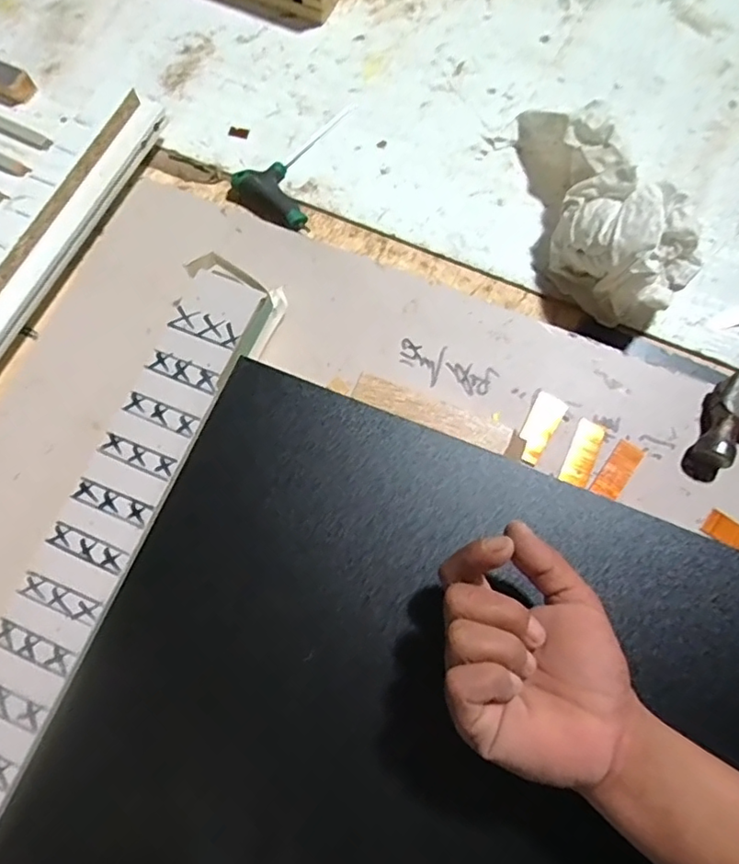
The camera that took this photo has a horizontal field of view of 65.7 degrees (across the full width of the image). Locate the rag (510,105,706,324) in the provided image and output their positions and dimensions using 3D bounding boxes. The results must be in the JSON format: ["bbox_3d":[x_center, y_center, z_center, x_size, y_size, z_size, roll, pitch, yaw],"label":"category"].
[{"bbox_3d":[0.169,-0.177,0.436,0.086,0.069,0.202,-25,76,-7],"label":"rag"}]

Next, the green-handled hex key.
[{"bbox_3d":[-0.055,-0.235,0.483,0.071,0.015,0.123,30,76,8],"label":"green-handled hex key"}]

